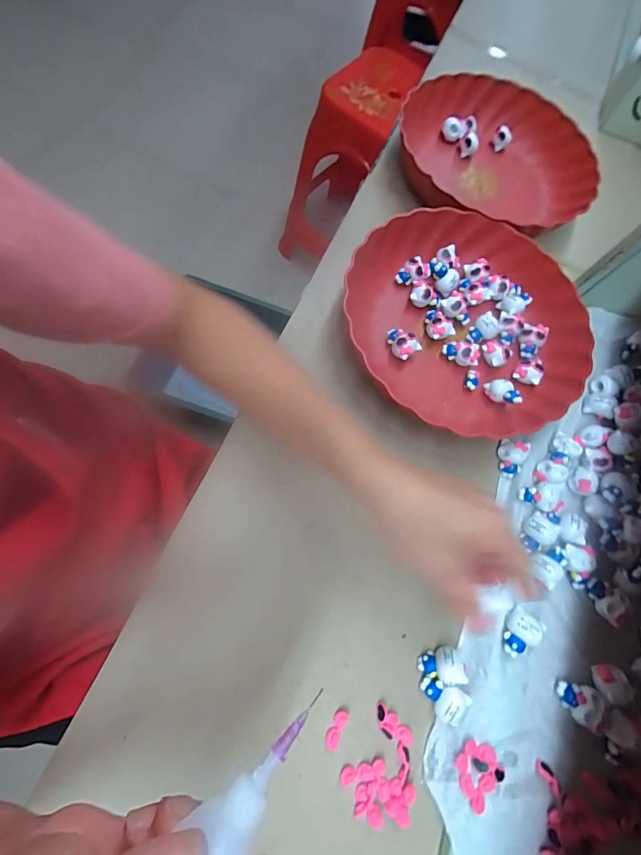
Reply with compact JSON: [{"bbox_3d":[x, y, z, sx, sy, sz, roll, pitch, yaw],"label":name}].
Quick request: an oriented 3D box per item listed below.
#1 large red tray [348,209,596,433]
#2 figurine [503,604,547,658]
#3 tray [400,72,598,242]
[{"bbox_3d":[0.152,-0.116,0.369,0.235,0.047,0.223,39,71,6],"label":"large red tray"},{"bbox_3d":[0.157,0.162,0.290,0.023,0.019,0.034,44,71,7],"label":"figurine"},{"bbox_3d":[0.215,-0.326,0.459,0.244,0.074,0.248,13,70,-4],"label":"tray"}]

